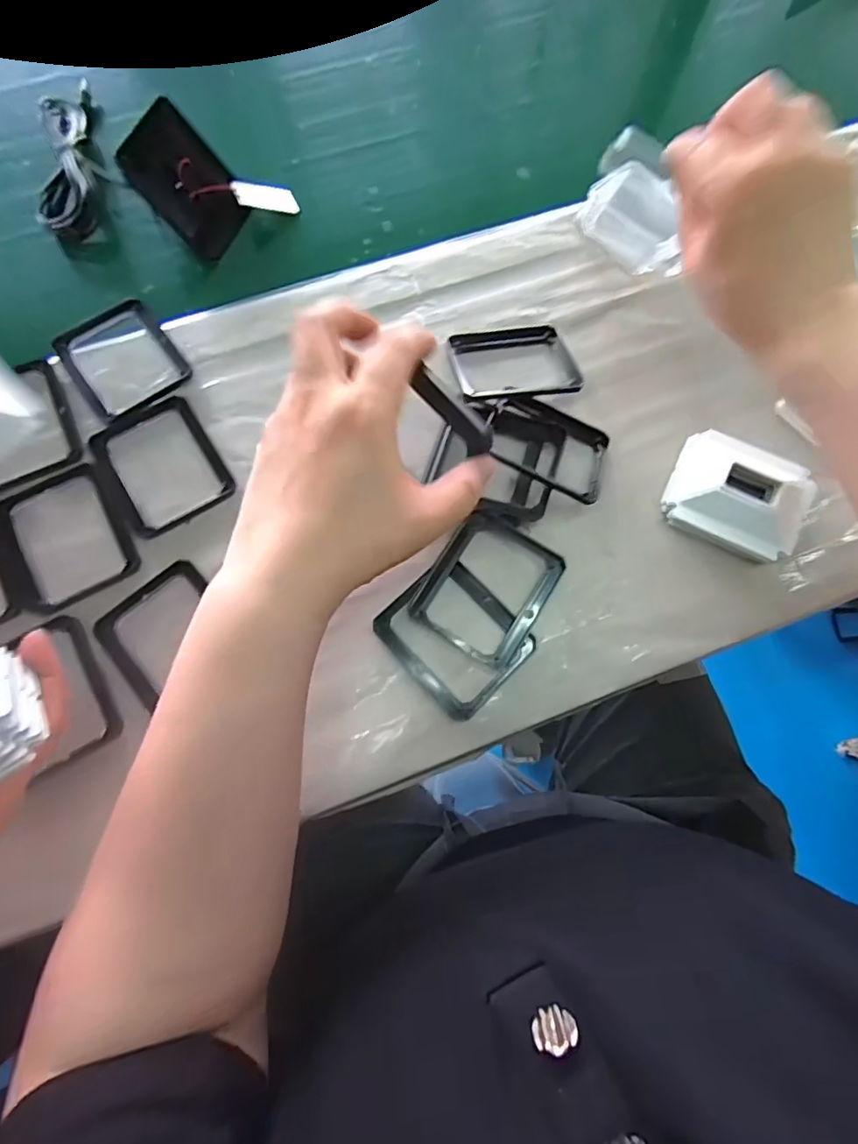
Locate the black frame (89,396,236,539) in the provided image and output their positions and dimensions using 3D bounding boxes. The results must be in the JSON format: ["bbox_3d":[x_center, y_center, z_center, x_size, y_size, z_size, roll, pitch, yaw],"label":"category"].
[{"bbox_3d":[-0.173,-0.071,0.344,0.068,0.005,0.086,-30,77,-9],"label":"black frame"}]

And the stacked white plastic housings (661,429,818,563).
[{"bbox_3d":[0.193,-0.048,0.333,0.079,0.034,0.064,27,76,6],"label":"stacked white plastic housings"}]

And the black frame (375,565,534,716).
[{"bbox_3d":[0.016,0.038,0.321,0.068,0.008,0.080,-42,79,-11],"label":"black frame"}]

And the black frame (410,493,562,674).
[{"bbox_3d":[0.037,0.007,0.325,0.072,0.012,0.087,35,77,8],"label":"black frame"}]

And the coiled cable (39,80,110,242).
[{"bbox_3d":[-0.281,-0.326,0.417,0.048,0.022,0.141,-15,75,-5],"label":"coiled cable"}]

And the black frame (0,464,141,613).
[{"bbox_3d":[-0.226,-0.022,0.330,0.070,0.011,0.090,-28,77,-9],"label":"black frame"}]

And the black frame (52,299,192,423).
[{"bbox_3d":[-0.209,-0.147,0.363,0.067,0.009,0.082,-37,78,-10],"label":"black frame"}]

